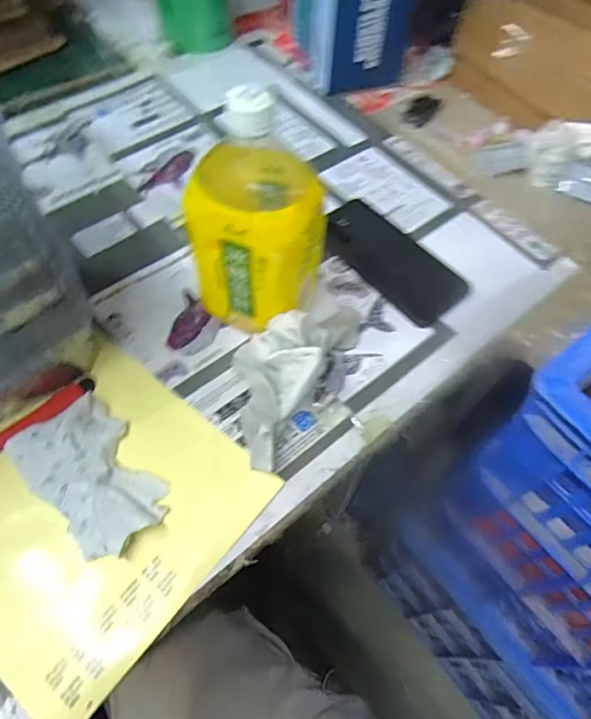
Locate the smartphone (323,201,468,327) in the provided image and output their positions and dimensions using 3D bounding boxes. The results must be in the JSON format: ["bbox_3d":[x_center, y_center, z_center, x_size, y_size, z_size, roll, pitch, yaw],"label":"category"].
[{"bbox_3d":[0.095,-0.103,0.500,0.079,0.007,0.160,-39,67,-24],"label":"smartphone"}]

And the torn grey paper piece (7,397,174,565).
[{"bbox_3d":[-0.152,0.084,0.365,0.072,0.021,0.121,-38,67,-23],"label":"torn grey paper piece"}]

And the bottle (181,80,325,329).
[{"bbox_3d":[-0.025,-0.103,0.379,0.085,0.196,0.083,2,58,-2],"label":"bottle"}]

